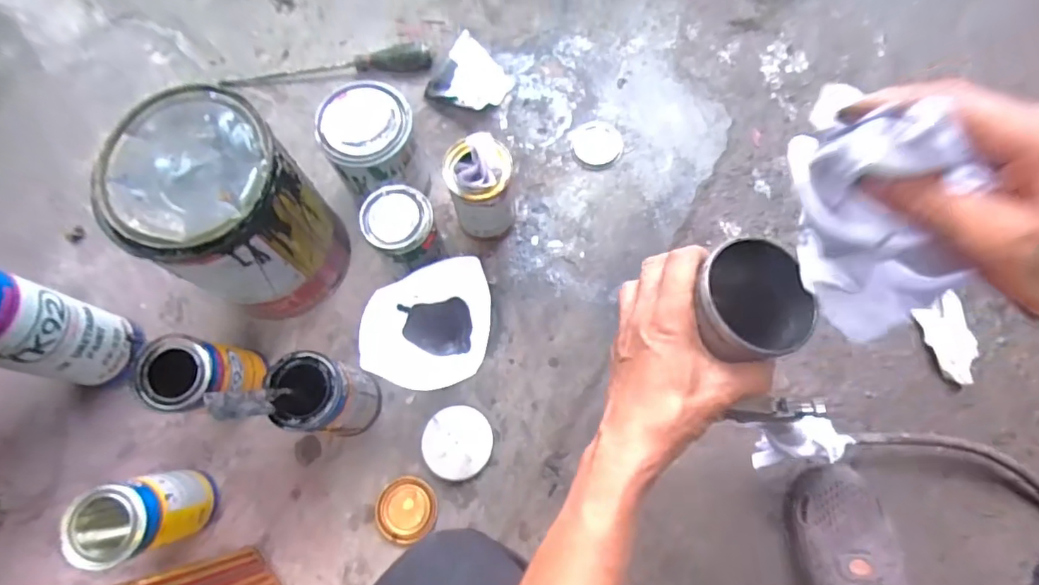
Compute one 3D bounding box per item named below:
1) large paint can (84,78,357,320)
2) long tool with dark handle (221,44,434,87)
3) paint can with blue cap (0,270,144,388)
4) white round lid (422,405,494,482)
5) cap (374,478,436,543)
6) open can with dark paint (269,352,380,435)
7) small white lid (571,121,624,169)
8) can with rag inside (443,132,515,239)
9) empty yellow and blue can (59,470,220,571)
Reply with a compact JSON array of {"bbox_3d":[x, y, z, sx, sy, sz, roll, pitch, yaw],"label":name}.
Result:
[{"bbox_3d":[-0.292,-0.076,0.567,0.149,0.227,0.161,0,74,1],"label":"large paint can"},{"bbox_3d":[-0.266,-0.316,0.742,0.285,0.033,0.035,-6,74,-1],"label":"long tool with dark handle"},{"bbox_3d":[-0.486,0.038,0.541,0.089,0.219,0.081,0,74,1],"label":"paint can with blue cap"},{"bbox_3d":[-0.069,0.168,0.598,0.075,0.015,0.077,0,74,1],"label":"white round lid"},{"bbox_3d":[-0.123,0.238,0.585,0.064,0.012,0.066,0,74,1],"label":"cap"},{"bbox_3d":[-0.197,0.109,0.557,0.070,0.138,0.071,0,74,1],"label":"open can with dark paint"},{"bbox_3d":[0.102,-0.194,0.705,0.066,0.016,0.063,0,74,1],"label":"small white lid"},{"bbox_3d":[-0.041,-0.112,0.618,0.070,0.148,0.070,0,74,1],"label":"can with rag inside"},{"bbox_3d":[-0.370,0.224,0.532,0.071,0.146,0.069,0,74,1],"label":"empty yellow and blue can"}]

